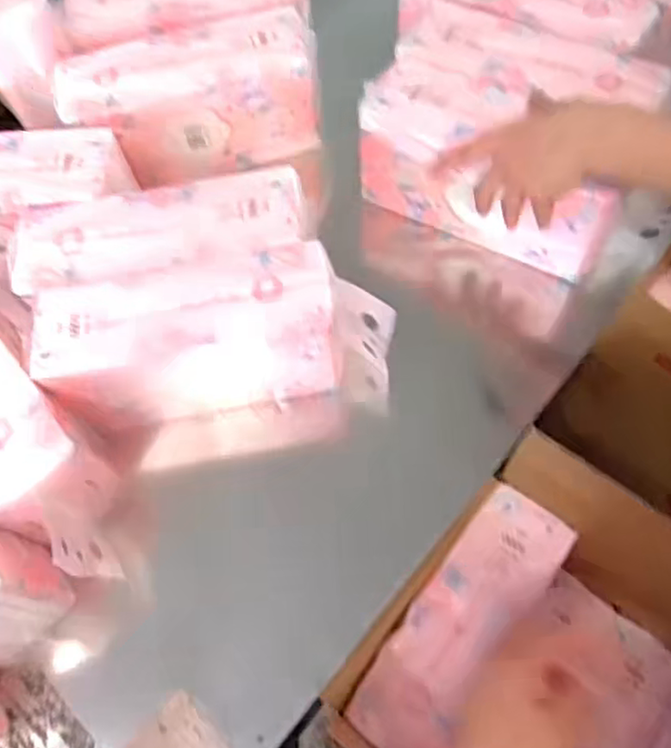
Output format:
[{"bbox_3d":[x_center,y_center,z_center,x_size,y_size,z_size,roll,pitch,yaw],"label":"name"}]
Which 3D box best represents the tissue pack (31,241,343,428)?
[{"bbox_3d":[-0.125,-0.030,0.600,0.251,0.125,0.095,-10,66,-1],"label":"tissue pack"}]

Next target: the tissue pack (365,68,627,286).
[{"bbox_3d":[0.147,-0.195,0.656,0.255,0.126,0.075,26,70,14],"label":"tissue pack"}]

